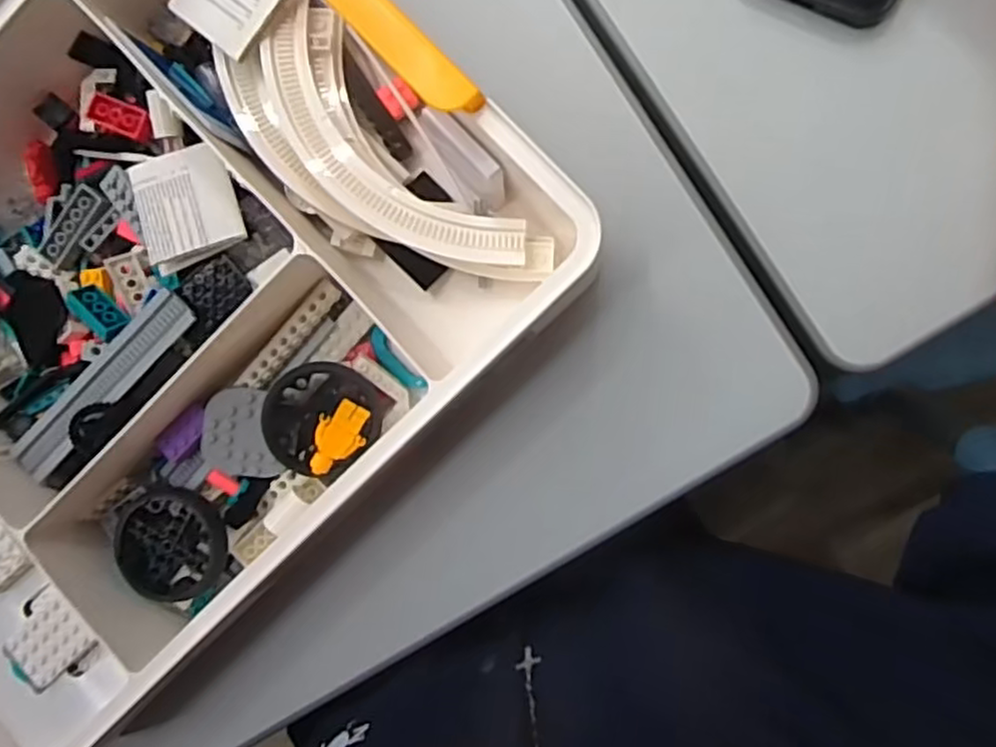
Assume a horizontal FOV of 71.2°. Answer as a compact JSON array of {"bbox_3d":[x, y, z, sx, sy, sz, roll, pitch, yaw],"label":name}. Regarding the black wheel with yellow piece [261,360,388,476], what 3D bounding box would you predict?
[{"bbox_3d":[-0.091,0.023,0.363,0.056,0.020,0.055,0,88,8],"label":"black wheel with yellow piece"}]

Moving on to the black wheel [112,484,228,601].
[{"bbox_3d":[-0.172,0.090,0.369,0.059,0.013,0.054,0,88,8],"label":"black wheel"}]

